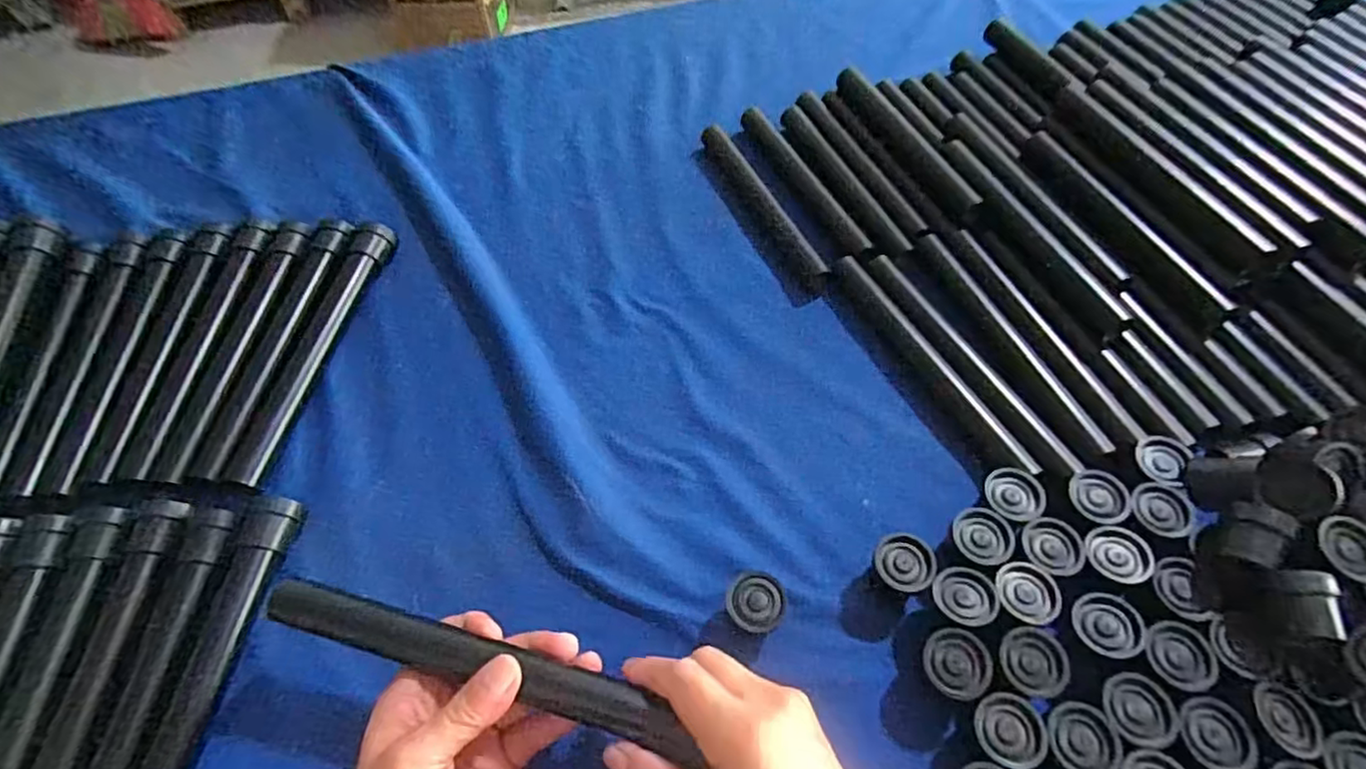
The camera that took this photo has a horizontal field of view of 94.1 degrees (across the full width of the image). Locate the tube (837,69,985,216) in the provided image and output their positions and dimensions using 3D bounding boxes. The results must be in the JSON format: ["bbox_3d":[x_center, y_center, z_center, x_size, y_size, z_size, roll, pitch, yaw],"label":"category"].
[{"bbox_3d":[0.204,-0.227,0.584,0.028,0.020,0.202,-18,58,-10],"label":"tube"}]

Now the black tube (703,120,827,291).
[{"bbox_3d":[0.067,-0.171,0.586,0.028,0.025,0.219,-19,58,-13],"label":"black tube"}]

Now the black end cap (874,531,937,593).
[{"bbox_3d":[0.135,0.114,0.396,0.034,0.032,0.035,0,56,0],"label":"black end cap"}]

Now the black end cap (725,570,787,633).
[{"bbox_3d":[0.044,0.134,0.385,0.034,0.029,0.037,0,56,0],"label":"black end cap"}]

